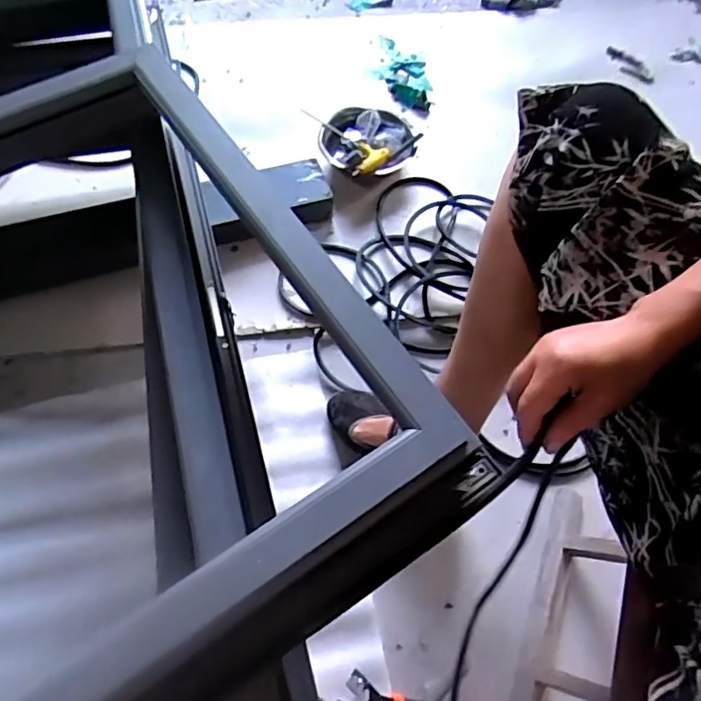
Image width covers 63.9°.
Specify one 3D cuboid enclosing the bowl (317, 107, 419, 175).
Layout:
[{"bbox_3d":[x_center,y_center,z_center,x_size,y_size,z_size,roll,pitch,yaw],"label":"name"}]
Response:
[{"bbox_3d":[0.030,-0.386,1.074,0.178,0.071,0.170,0,66,0],"label":"bowl"}]

